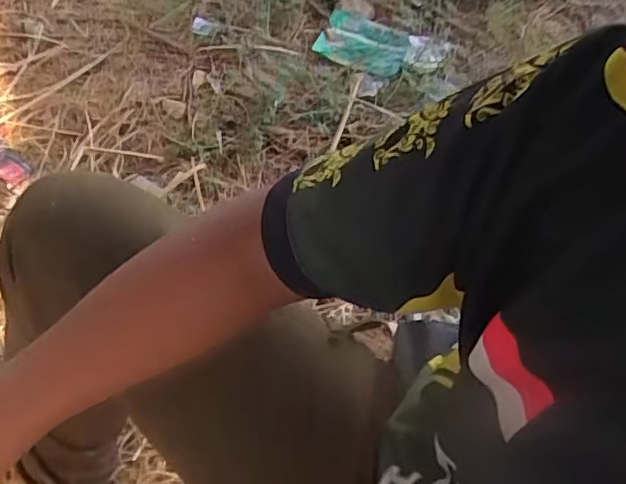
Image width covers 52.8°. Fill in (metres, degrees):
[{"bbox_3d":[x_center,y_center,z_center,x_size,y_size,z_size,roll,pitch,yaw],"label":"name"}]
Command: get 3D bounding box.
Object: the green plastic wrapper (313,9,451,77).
[{"bbox_3d":[0.120,-0.345,1.114,0.212,0.030,0.125,25,56,12],"label":"green plastic wrapper"}]

